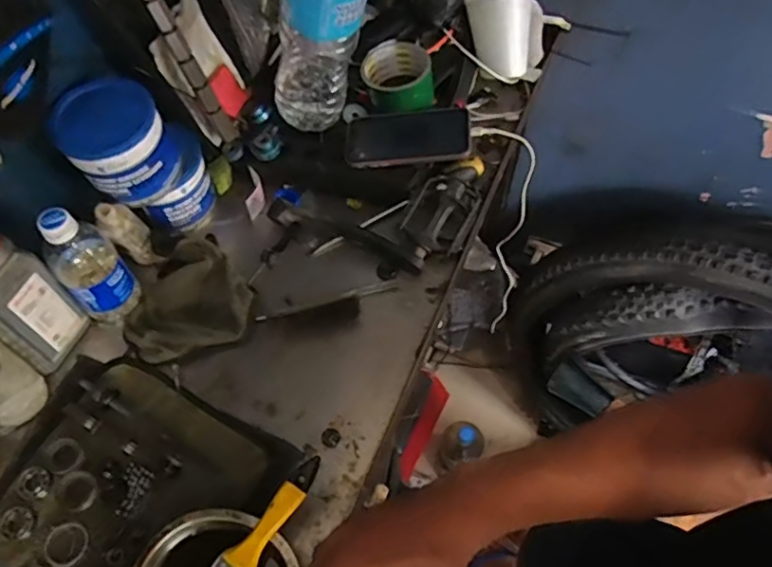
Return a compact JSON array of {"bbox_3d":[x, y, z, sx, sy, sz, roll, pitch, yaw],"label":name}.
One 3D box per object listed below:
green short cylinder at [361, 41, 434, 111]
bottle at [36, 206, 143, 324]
[{"bbox_3d":[0.015,-0.256,0.740,0.087,0.045,0.081,-1,60,2],"label":"green short cylinder"},{"bbox_3d":[-0.312,-0.016,0.628,0.068,0.167,0.054,-41,66,-19],"label":"bottle"}]

